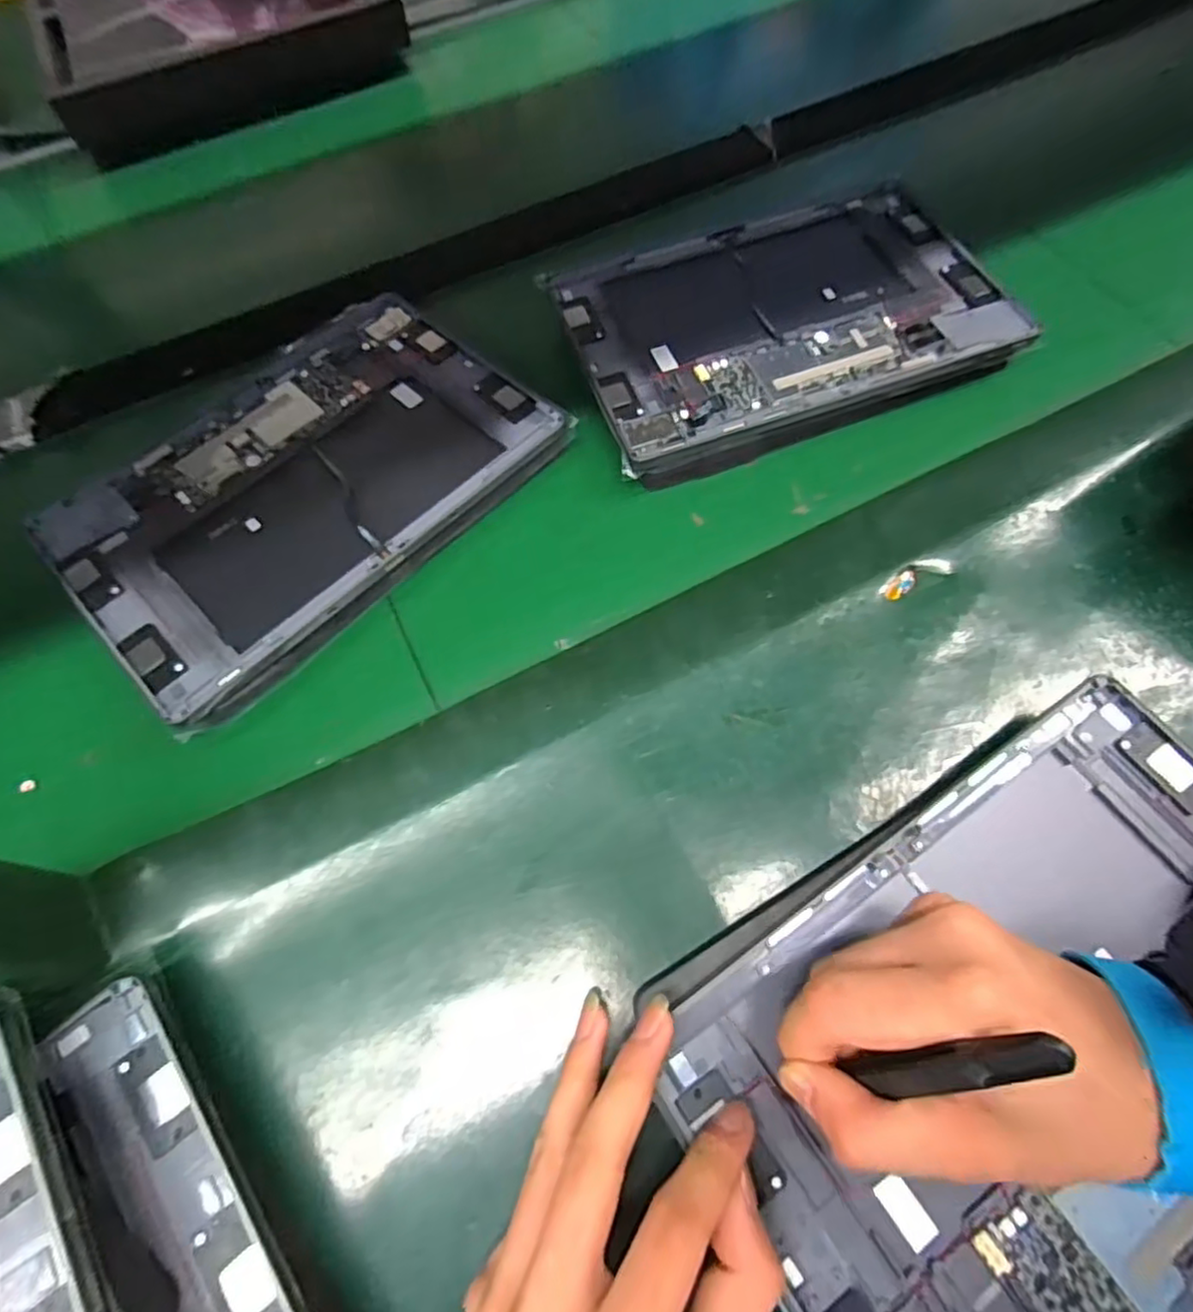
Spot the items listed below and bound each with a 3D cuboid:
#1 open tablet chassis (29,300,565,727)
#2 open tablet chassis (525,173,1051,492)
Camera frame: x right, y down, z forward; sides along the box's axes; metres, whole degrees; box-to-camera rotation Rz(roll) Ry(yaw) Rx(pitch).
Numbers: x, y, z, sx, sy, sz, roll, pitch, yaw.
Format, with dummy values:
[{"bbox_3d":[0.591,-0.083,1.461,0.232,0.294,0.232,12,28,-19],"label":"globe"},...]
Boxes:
[{"bbox_3d":[-0.160,-0.099,0.359,0.172,0.014,0.253,37,69,19],"label":"open tablet chassis"},{"bbox_3d":[0.113,-0.209,0.407,0.252,0.015,0.173,-19,65,-5],"label":"open tablet chassis"}]

